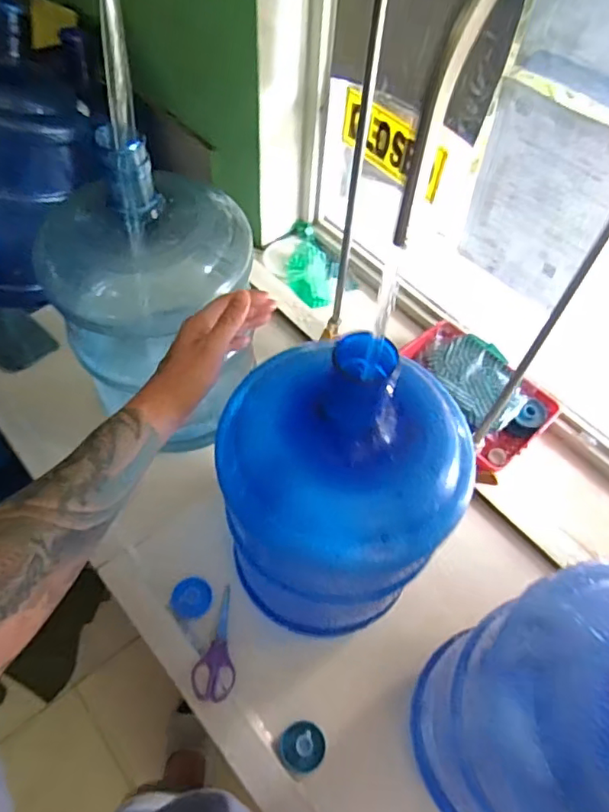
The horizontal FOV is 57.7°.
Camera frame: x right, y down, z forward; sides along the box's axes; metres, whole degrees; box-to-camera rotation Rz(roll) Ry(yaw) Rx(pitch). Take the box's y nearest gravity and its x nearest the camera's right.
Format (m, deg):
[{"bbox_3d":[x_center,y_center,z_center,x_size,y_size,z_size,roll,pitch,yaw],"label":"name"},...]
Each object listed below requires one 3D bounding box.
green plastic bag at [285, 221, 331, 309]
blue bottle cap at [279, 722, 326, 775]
[{"bbox_3d":[0.006,-0.290,1.131,0.081,0.028,0.212,-2,58,-5],"label":"green plastic bag"},{"bbox_3d":[-0.002,0.428,0.695,0.057,0.025,0.054,2,58,-2],"label":"blue bottle cap"}]

